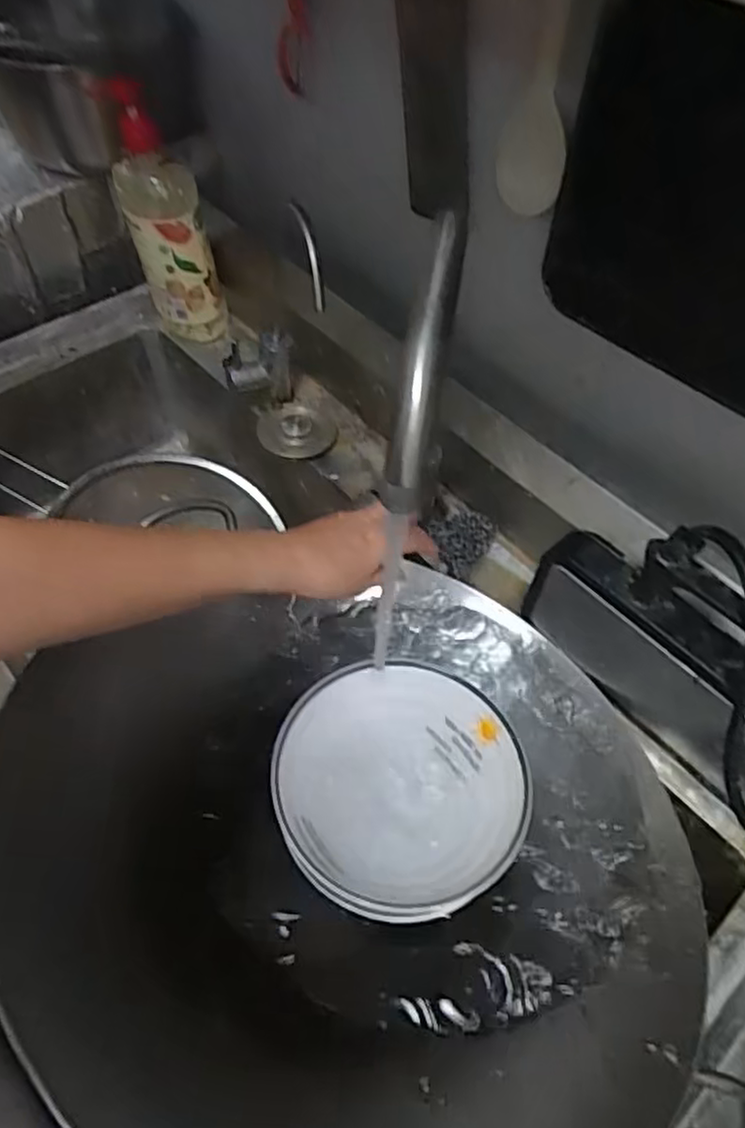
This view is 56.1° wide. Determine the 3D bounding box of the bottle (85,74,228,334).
[{"bbox_3d":[-0.235,-0.387,0.810,0.089,0.283,0.075,-14,56,-10],"label":"bottle"}]

